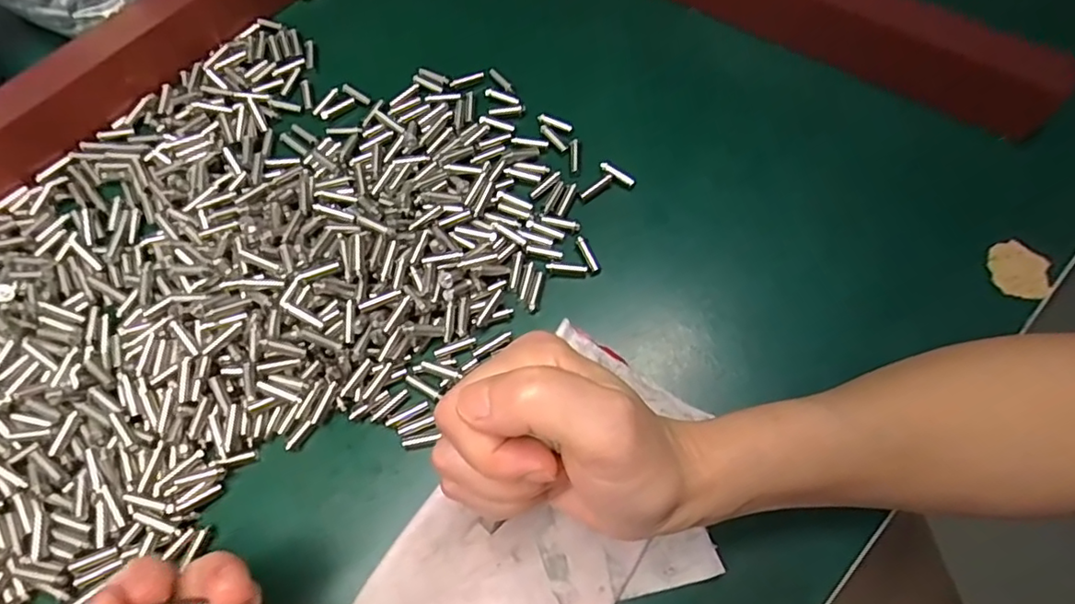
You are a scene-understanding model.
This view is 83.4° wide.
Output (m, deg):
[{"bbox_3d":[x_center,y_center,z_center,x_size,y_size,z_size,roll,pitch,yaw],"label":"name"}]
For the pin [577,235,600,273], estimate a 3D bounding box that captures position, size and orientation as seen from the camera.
[{"bbox_3d":[0.026,-0.025,0.307,0.005,0.004,0.021,-22,70,-8],"label":"pin"}]

